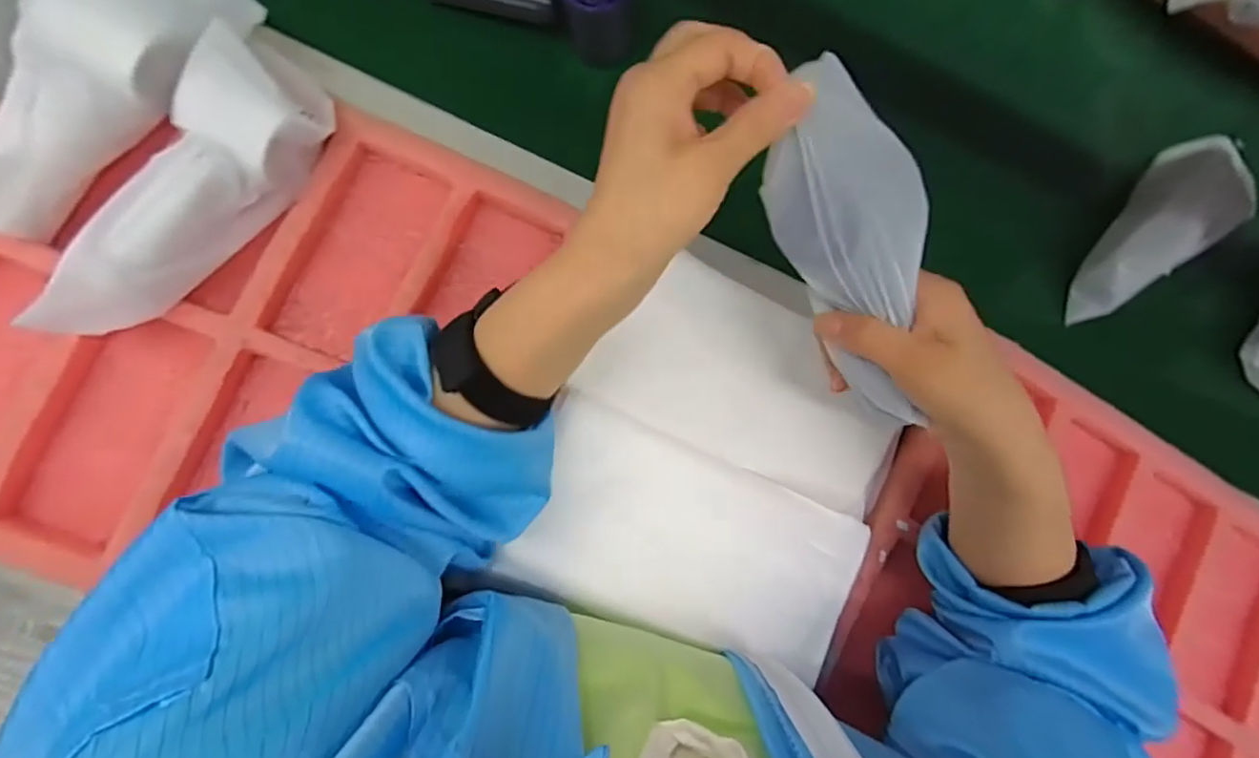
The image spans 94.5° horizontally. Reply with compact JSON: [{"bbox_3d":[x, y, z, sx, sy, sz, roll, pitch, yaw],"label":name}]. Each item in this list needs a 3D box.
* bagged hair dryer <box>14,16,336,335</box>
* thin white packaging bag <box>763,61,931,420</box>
[{"bbox_3d":[-0.262,-0.112,0.343,0.069,0.057,0.193,38,76,-6],"label":"bagged hair dryer"},{"bbox_3d":[0.117,-0.064,0.299,0.063,0.038,0.180,-24,110,-8],"label":"thin white packaging bag"}]

